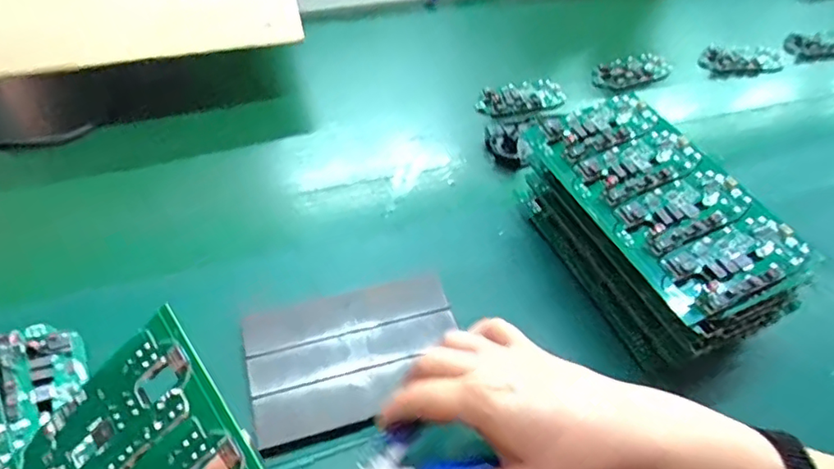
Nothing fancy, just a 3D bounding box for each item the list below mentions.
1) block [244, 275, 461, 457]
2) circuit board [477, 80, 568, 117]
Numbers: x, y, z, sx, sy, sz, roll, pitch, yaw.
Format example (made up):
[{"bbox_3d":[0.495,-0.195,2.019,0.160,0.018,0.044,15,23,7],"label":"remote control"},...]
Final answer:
[{"bbox_3d":[-0.042,0.084,0.398,0.148,0.007,0.102,-13,50,-12],"label":"block"},{"bbox_3d":[0.119,-0.154,0.630,0.102,0.016,0.049,-18,51,-16],"label":"circuit board"}]

